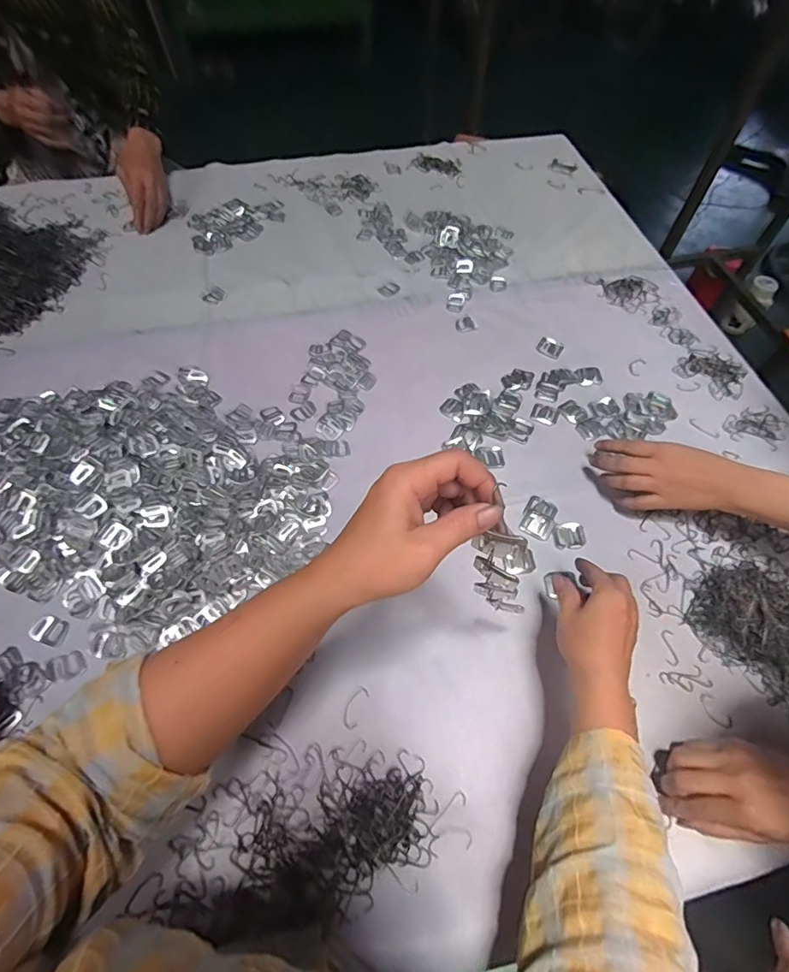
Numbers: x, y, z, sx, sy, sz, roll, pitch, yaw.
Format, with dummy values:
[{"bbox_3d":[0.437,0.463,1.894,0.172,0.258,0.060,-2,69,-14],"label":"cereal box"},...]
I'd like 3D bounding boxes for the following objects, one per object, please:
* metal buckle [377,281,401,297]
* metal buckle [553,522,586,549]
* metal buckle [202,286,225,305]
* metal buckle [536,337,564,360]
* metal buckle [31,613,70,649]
[{"bbox_3d":[-0.008,-0.313,0.799,0.034,0.004,0.025,-36,67,-21],"label":"metal buckle"},{"bbox_3d":[0.203,0.057,0.584,0.034,0.007,0.031,3,59,0],"label":"metal buckle"},{"bbox_3d":[-0.276,-0.294,0.779,0.026,0.004,0.038,21,60,10],"label":"metal buckle"},{"bbox_3d":[0.228,-0.203,0.738,0.036,0.004,0.035,31,63,15],"label":"metal buckle"},{"bbox_3d":[-0.348,0.146,0.511,0.034,0.008,0.027,18,60,8],"label":"metal buckle"}]

